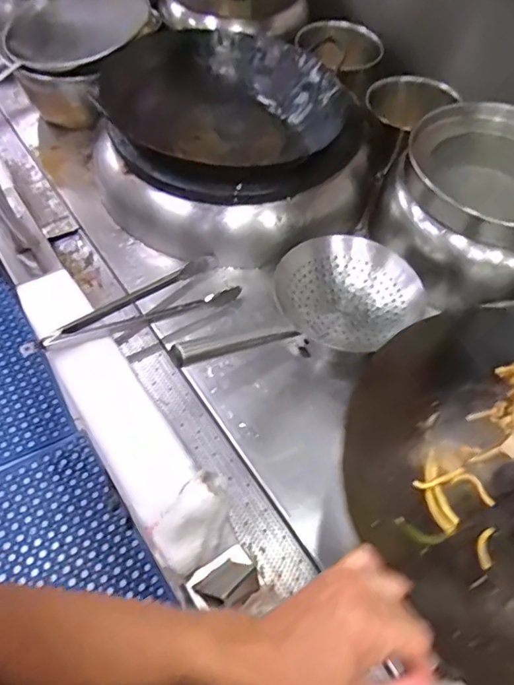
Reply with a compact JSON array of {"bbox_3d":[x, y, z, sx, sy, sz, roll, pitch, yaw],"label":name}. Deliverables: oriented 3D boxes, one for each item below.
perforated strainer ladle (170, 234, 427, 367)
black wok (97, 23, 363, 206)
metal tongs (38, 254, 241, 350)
[{"bbox_3d":[0.048,-0.059,0.767,0.411,0.129,0.202,-24,59,-36],"label":"perforated strainer ladle"},{"bbox_3d":[-0.061,-0.428,0.987,0.407,0.108,0.447,2,55,-3],"label":"black wok"},{"bbox_3d":[-0.194,-0.065,0.843,0.336,0.046,0.095,-21,59,-19],"label":"metal tongs"}]

